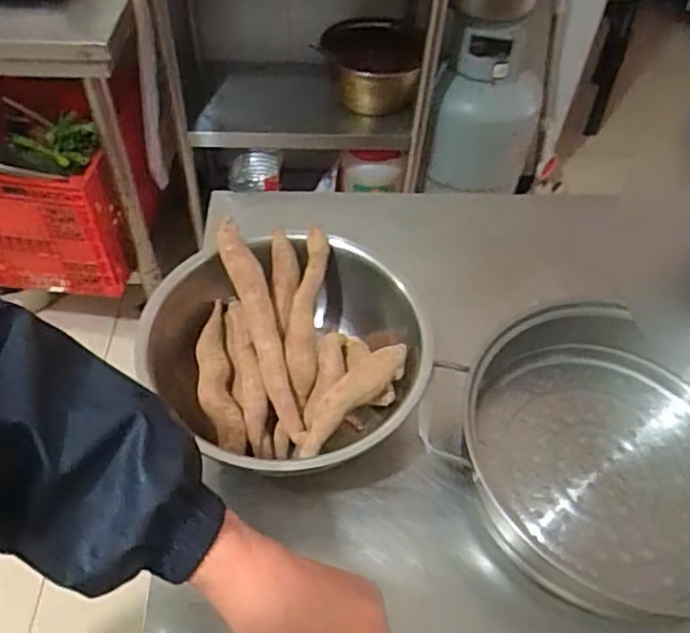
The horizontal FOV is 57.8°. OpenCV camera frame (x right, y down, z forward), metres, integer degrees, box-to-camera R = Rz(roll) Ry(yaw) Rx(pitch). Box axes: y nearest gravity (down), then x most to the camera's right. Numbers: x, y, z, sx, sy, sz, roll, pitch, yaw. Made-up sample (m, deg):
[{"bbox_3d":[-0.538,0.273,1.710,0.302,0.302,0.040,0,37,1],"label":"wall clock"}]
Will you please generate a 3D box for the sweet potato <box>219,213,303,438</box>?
[{"bbox_3d":[-0.076,0.009,0.557,0.028,0.040,0.205,-16,76,-16],"label":"sweet potato"}]

